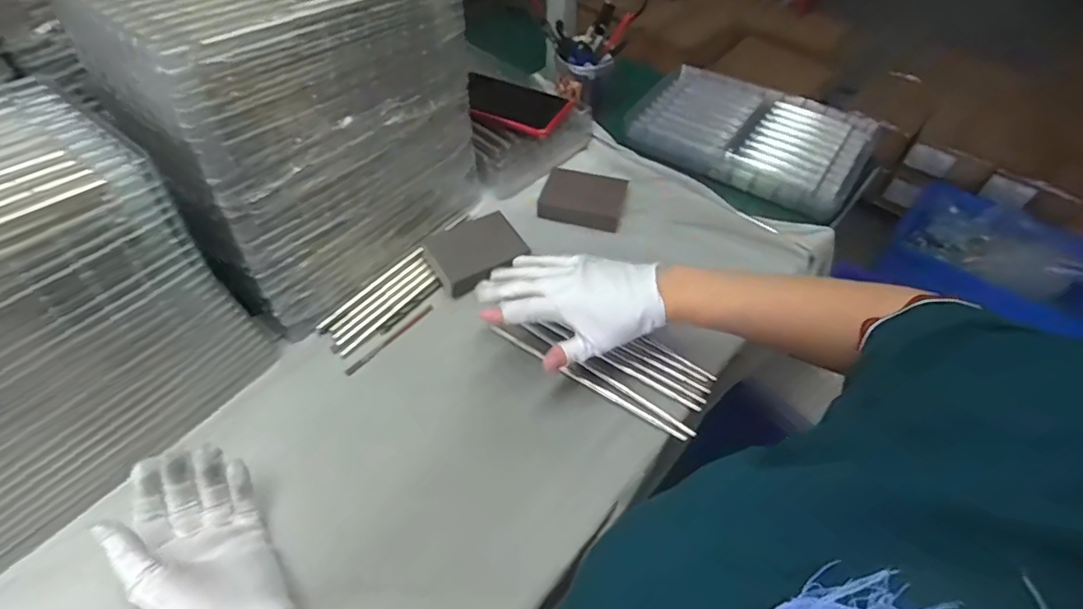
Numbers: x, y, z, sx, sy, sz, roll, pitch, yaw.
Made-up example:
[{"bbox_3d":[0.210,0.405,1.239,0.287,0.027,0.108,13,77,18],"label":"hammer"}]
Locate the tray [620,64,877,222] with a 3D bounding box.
[{"bbox_3d":[0.259,-0.219,0.708,0.280,0.031,0.172,31,70,24],"label":"tray"}]

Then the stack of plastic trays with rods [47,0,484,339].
[{"bbox_3d":[-0.223,-0.182,0.540,0.196,0.256,0.279,34,58,22],"label":"stack of plastic trays with rods"}]

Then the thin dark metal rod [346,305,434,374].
[{"bbox_3d":[-0.152,0.034,0.557,0.008,0.008,0.108,34,58,22],"label":"thin dark metal rod"}]

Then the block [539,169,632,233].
[{"bbox_3d":[0.050,-0.125,0.652,0.095,0.029,0.066,16,53,10],"label":"block"}]

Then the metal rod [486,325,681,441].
[{"bbox_3d":[0.039,0.070,0.514,0.205,0.007,0.007,29,54,19],"label":"metal rod"}]

